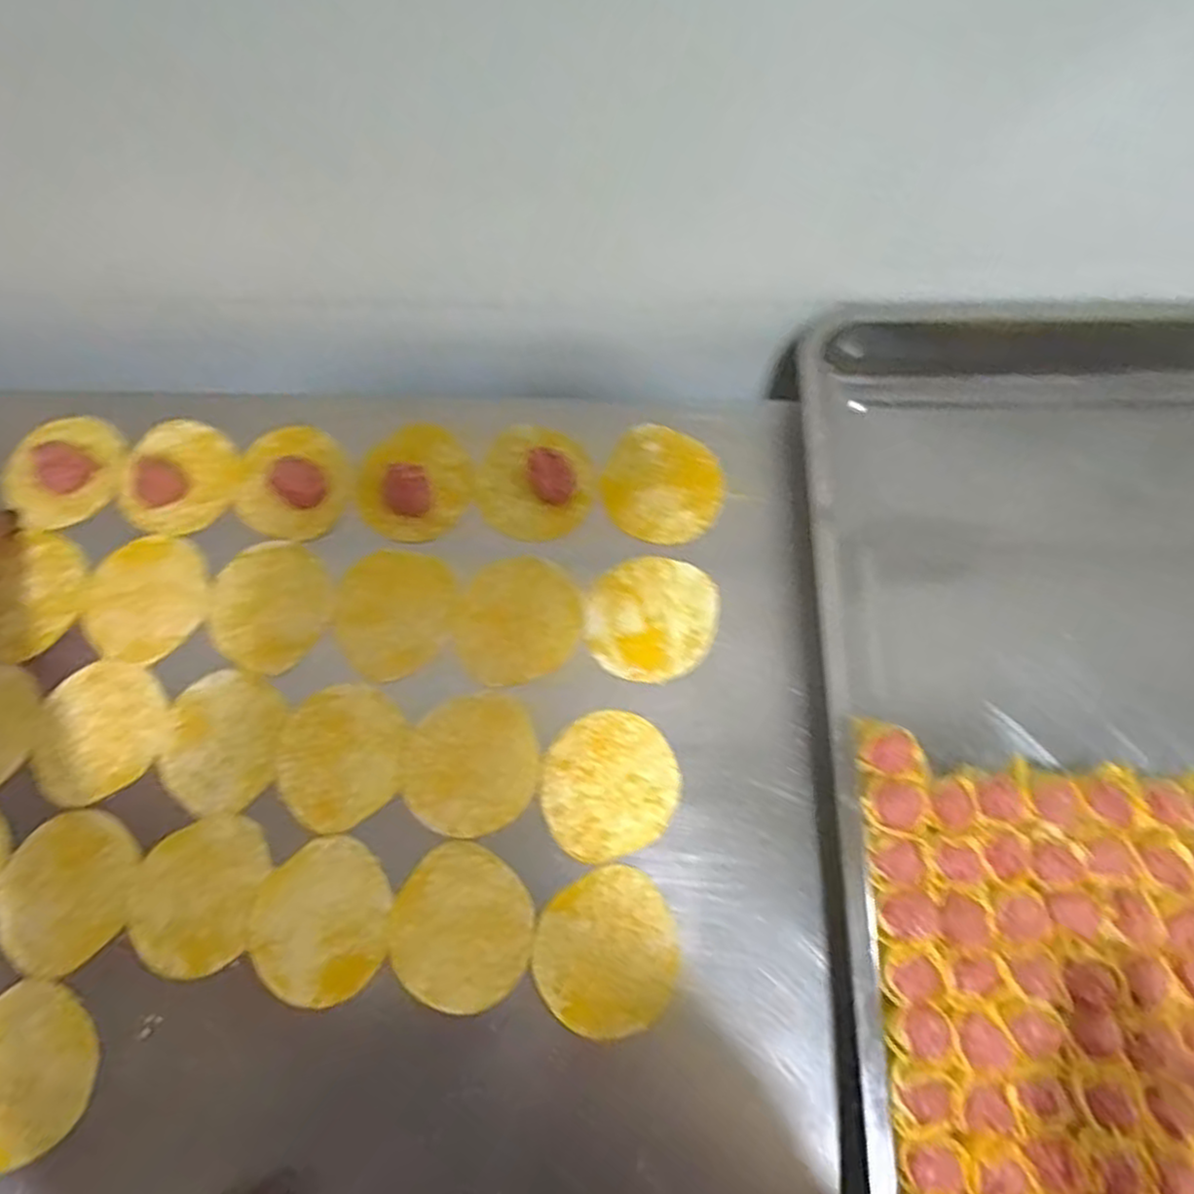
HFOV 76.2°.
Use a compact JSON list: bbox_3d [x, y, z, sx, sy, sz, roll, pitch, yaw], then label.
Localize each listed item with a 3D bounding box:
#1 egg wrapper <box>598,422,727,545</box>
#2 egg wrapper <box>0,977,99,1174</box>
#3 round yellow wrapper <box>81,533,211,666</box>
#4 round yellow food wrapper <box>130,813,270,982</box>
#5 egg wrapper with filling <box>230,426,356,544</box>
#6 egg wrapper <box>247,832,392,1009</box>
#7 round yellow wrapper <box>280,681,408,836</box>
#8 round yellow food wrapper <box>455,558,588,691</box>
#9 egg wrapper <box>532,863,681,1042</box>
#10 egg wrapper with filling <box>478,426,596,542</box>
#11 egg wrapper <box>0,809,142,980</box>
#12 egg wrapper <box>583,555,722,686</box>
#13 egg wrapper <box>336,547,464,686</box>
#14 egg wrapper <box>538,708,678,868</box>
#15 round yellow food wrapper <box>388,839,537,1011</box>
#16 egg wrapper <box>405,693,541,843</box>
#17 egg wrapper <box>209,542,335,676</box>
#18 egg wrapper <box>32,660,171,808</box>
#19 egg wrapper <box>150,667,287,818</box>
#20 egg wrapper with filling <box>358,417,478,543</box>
[{"bbox_3d":[0.046,-0.076,0.526,0.080,0.011,0.083,26,74,8],"label":"egg wrapper"},{"bbox_3d":[-0.321,0.267,0.423,0.080,0.007,0.087,35,76,10],"label":"egg wrapper"},{"bbox_3d":[-0.302,0.001,0.513,0.079,0.009,0.085,0,73,0],"label":"round yellow wrapper"},{"bbox_3d":[-0.238,0.175,0.451,0.074,0.004,0.090,12,73,4],"label":"round yellow food wrapper"},{"bbox_3d":[-0.211,-0.081,0.535,0.077,0.005,0.085,8,73,3],"label":"egg wrapper with filling"},{"bbox_3d":[-0.161,0.190,0.444,0.083,0.004,0.082,-39,76,-11],"label":"egg wrapper"},{"bbox_3d":[-0.158,0.099,0.475,0.075,0.004,0.088,0,73,0],"label":"round yellow wrapper"},{"bbox_3d":[-0.050,0.014,0.497,0.079,0.006,0.087,4,73,1],"label":"round yellow food wrapper"},{"bbox_3d":[0.006,0.205,0.437,0.082,0.005,0.083,0,73,0],"label":"egg wrapper"},{"bbox_3d":[-0.042,-0.082,0.526,0.079,0.026,0.082,0,73,0],"label":"egg wrapper with filling"},{"bbox_3d":[-0.317,0.176,0.456,0.079,0.006,0.084,0,73,0],"label":"egg wrapper"},{"bbox_3d":[0.037,0.013,0.493,0.087,0.008,0.078,-36,76,-10],"label":"egg wrapper"},{"bbox_3d":[-0.134,0.011,0.503,0.075,0.009,0.087,9,73,3],"label":"egg wrapper"},{"bbox_3d":[0.007,0.114,0.463,0.080,0.004,0.087,39,77,11],"label":"egg wrapper"},{"bbox_3d":[-0.078,0.192,0.440,0.081,0.004,0.084,0,73,0],"label":"round yellow food wrapper"},{"bbox_3d":[-0.078,0.103,0.470,0.080,0.005,0.084,0,73,0],"label":"egg wrapper"},{"bbox_3d":[-0.217,0.005,0.505,0.079,0.004,0.083,0,73,0],"label":"egg wrapper"},{"bbox_3d":[-0.319,0.086,0.484,0.081,0.004,0.087,0,73,0],"label":"egg wrapper"},{"bbox_3d":[-0.236,0.091,0.481,0.073,0.004,0.087,9,73,3],"label":"egg wrapper"},{"bbox_3d":[-0.127,-0.082,0.525,0.078,0.014,0.083,0,73,0],"label":"egg wrapper with filling"}]

